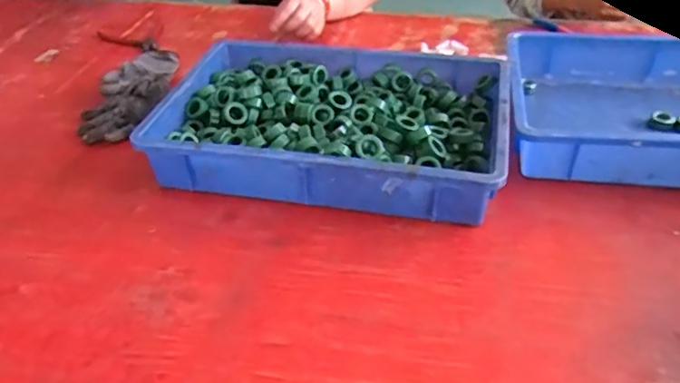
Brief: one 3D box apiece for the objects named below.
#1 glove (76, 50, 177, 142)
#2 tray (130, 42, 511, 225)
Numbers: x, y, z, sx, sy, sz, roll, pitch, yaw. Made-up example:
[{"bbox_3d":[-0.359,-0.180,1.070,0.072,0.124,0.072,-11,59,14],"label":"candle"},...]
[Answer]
[{"bbox_3d":[-0.318,-0.160,0.907,0.098,0.036,0.262,3,39,7],"label":"glove"},{"bbox_3d":[-0.006,-0.096,0.774,0.434,0.076,0.302,6,39,11],"label":"tray"}]

